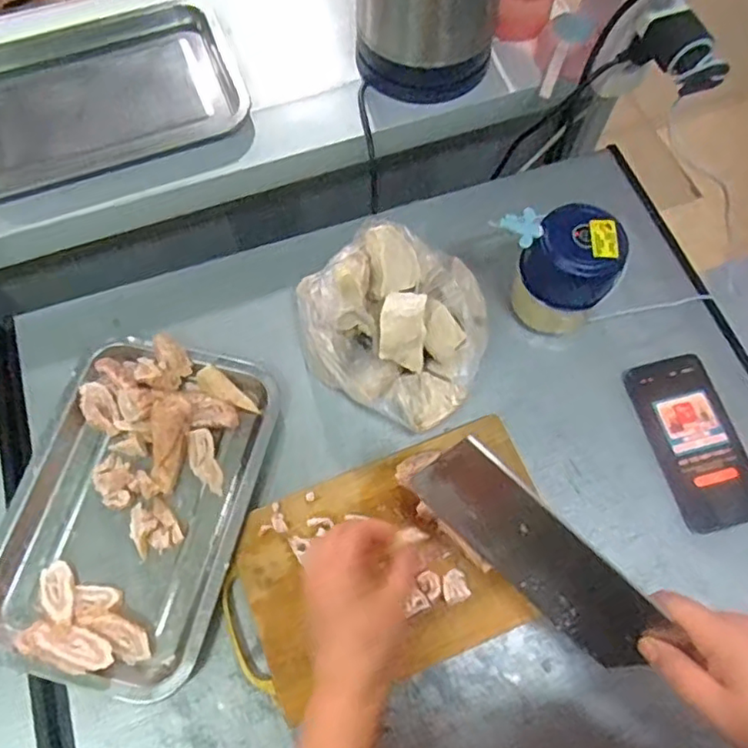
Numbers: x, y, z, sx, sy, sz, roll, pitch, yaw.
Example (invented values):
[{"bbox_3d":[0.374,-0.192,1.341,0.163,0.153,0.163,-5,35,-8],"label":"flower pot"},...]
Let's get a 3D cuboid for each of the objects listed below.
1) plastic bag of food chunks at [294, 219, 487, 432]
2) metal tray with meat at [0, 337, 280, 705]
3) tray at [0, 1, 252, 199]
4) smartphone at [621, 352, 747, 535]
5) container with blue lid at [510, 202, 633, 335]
[{"bbox_3d":[0.019,-0.056,0.591,0.186,0.080,0.167,29,74,7],"label":"plastic bag of food chunks"},{"bbox_3d":[-0.223,0.116,0.568,0.211,0.045,0.311,14,68,5],"label":"metal tray with meat"},{"bbox_3d":[-0.317,-0.320,0.686,0.301,0.029,0.226,-20,69,-10],"label":"tray"},{"bbox_3d":[0.311,0.061,0.600,0.080,0.013,0.169,-16,66,1],"label":"smartphone"},{"bbox_3d":[0.188,-0.099,0.606,0.084,0.113,0.082,0,67,0],"label":"container with blue lid"}]

